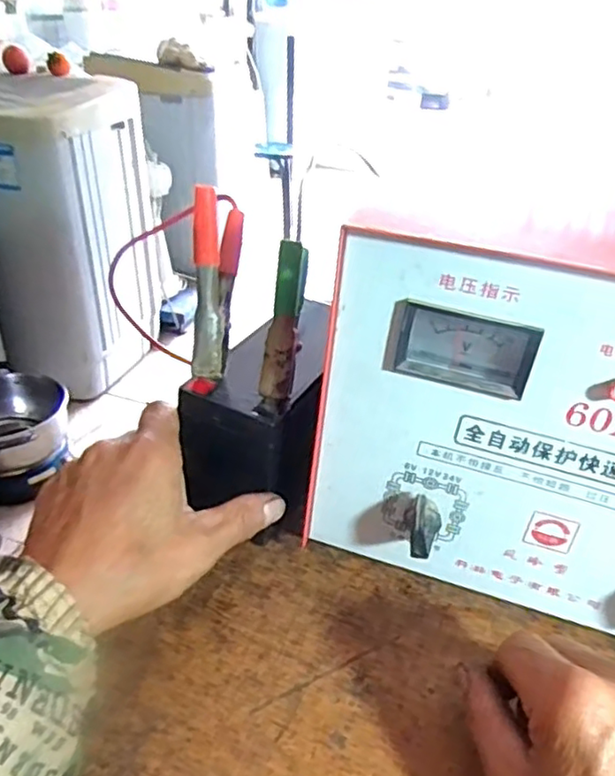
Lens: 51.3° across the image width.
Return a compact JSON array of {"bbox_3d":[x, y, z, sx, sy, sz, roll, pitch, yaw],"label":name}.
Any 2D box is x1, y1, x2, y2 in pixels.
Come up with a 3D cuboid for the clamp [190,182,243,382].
[{"bbox_3d":[-0.054,-0.059,0.370,0.020,0.108,0.062,5,21,10],"label":"clamp"}]

